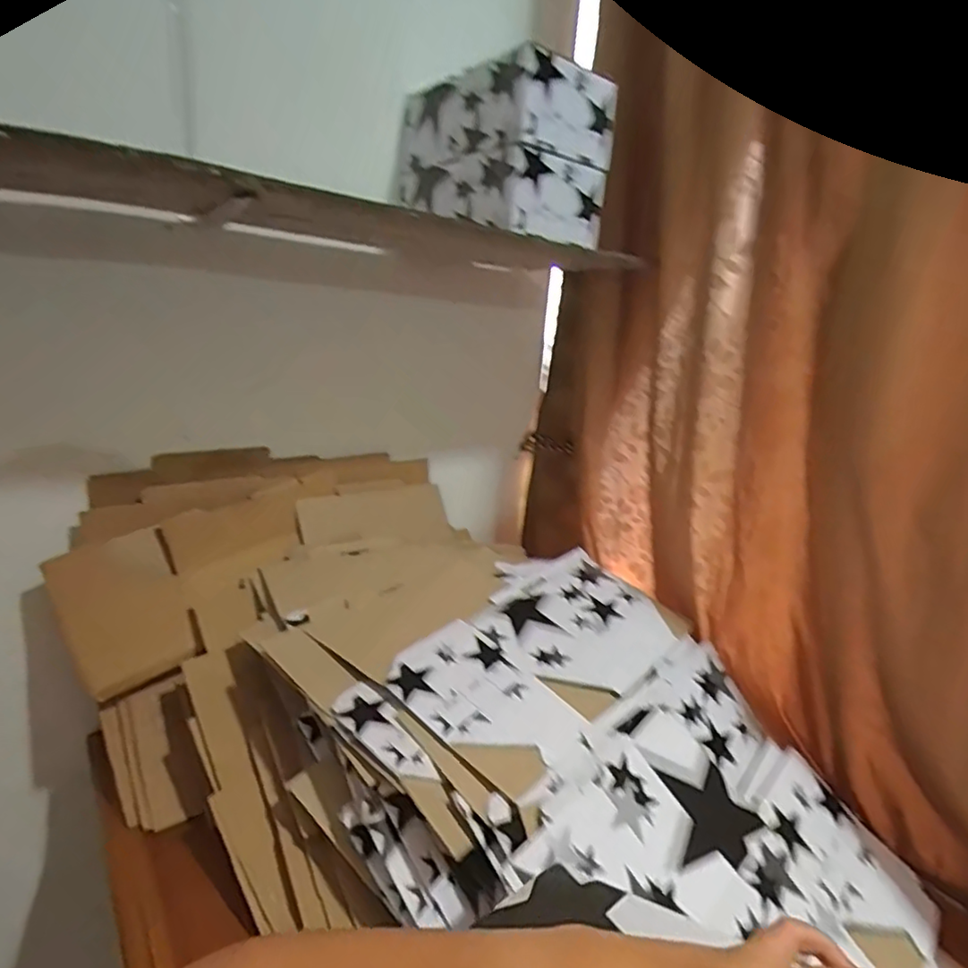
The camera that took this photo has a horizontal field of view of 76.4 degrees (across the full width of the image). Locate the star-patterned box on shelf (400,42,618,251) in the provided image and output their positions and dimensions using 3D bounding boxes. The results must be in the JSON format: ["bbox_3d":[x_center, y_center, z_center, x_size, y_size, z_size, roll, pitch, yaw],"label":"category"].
[{"bbox_3d":[0.018,-0.439,0.849,0.151,0.185,0.269,-9,22,-37],"label":"star-patterned box on shelf"}]

